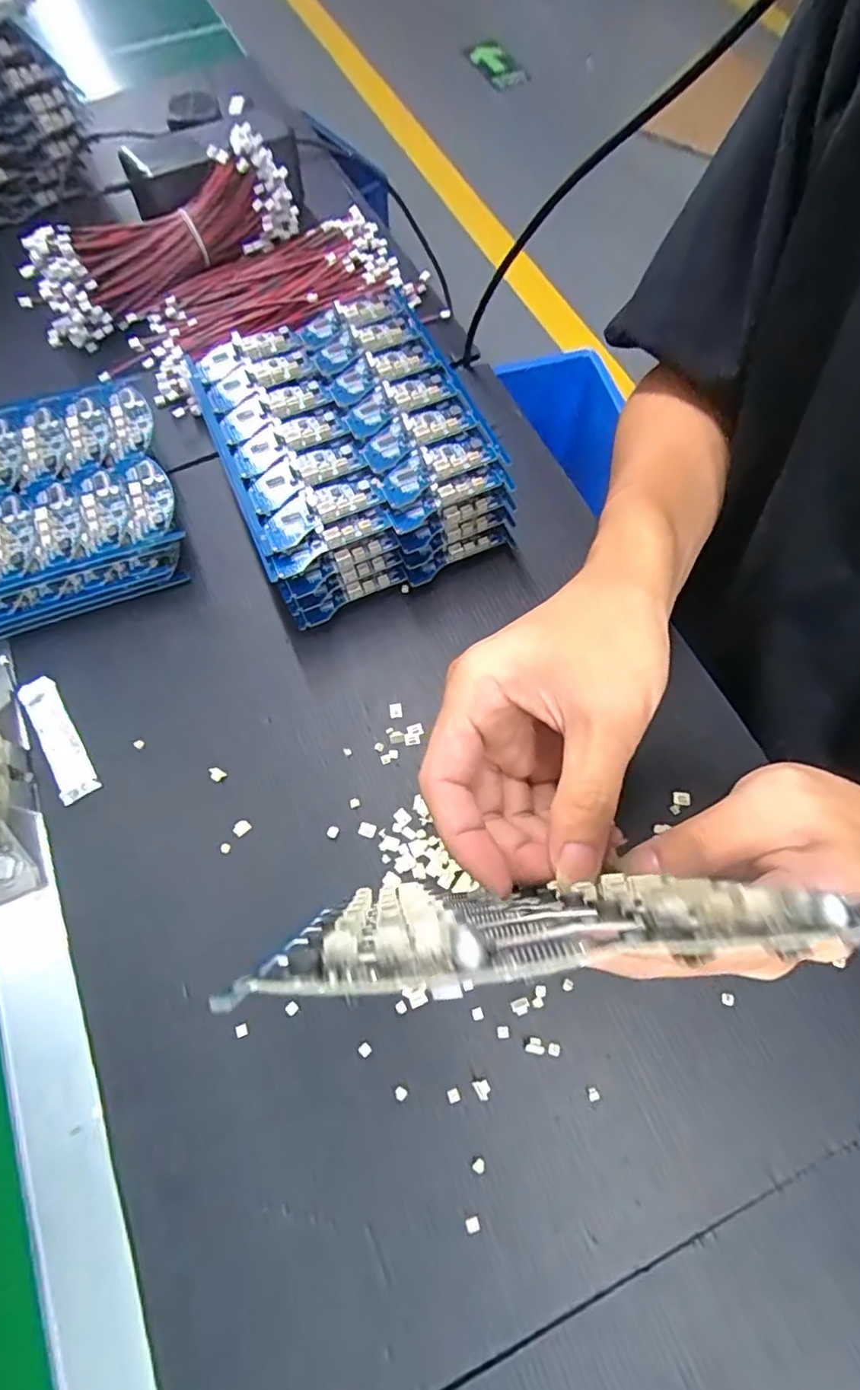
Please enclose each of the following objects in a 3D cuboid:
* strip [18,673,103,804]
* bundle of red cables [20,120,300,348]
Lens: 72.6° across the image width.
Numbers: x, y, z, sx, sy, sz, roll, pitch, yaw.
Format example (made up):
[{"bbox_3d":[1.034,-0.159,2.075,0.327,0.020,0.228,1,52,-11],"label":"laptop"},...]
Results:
[{"bbox_3d":[-0.208,0.023,0.326,0.020,0.005,0.078,-32,71,-11],"label":"strip"},{"bbox_3d":[-0.197,-0.339,0.434,0.215,0.061,0.042,-38,72,-14],"label":"bundle of red cables"}]

